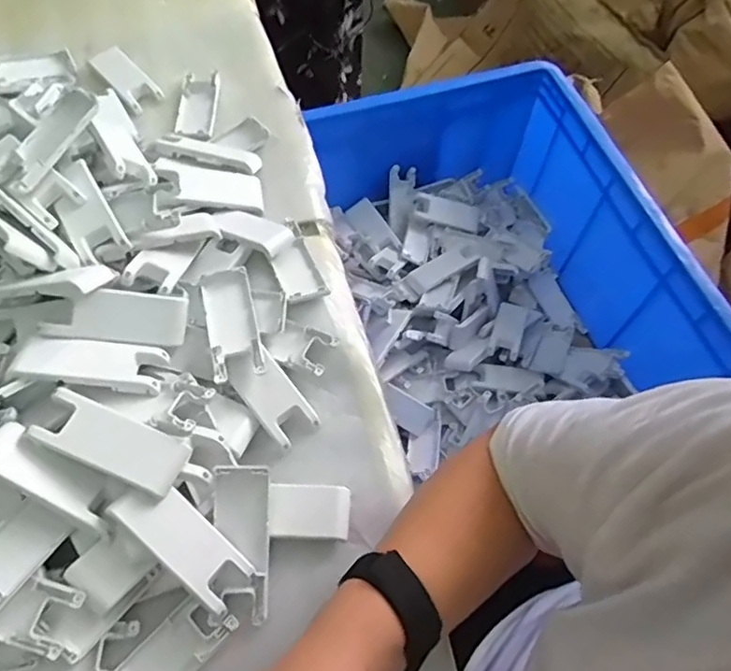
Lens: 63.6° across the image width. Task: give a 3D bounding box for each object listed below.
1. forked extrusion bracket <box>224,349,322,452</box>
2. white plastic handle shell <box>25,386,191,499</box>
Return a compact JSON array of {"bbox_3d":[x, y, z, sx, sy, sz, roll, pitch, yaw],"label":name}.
[{"bbox_3d":[-0.076,0.046,0.473,0.041,0.018,0.084,-40,88,-22],"label":"forked extrusion bracket"},{"bbox_3d":[-0.172,0.071,0.397,0.099,0.014,0.040,19,62,9],"label":"white plastic handle shell"}]

